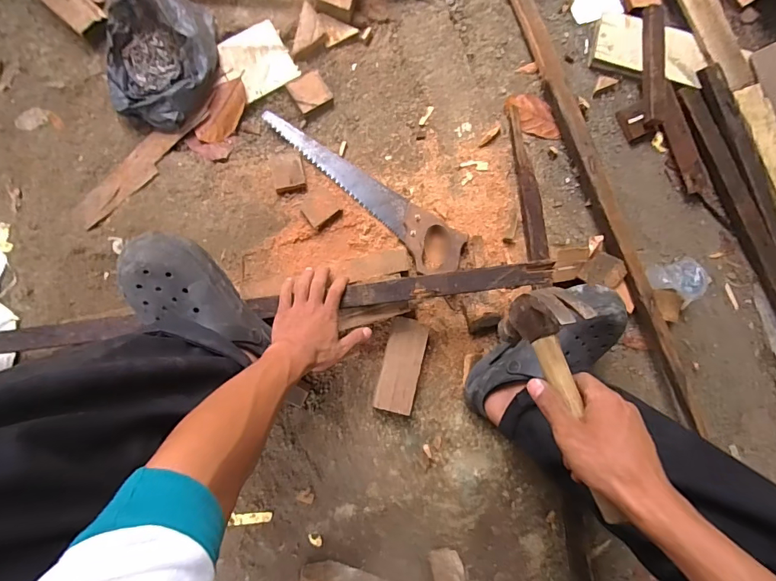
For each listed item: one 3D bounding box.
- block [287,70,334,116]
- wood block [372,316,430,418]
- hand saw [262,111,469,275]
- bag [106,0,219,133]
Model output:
[{"bbox_3d":[-0.134,-0.343,0.740,0.062,0.017,0.063,-30,89,-6],"label":"block"},{"bbox_3d":[0.021,0.120,0.701,0.061,0.045,0.145,14,85,-3],"label":"wood block"},{"bbox_3d":[-0.044,-0.169,0.717,0.401,0.025,0.084,38,84,-1],"label":"hand saw"},{"bbox_3d":[-0.365,-0.370,0.686,0.168,0.070,0.211,-2,86,-4],"label":"bag"}]

